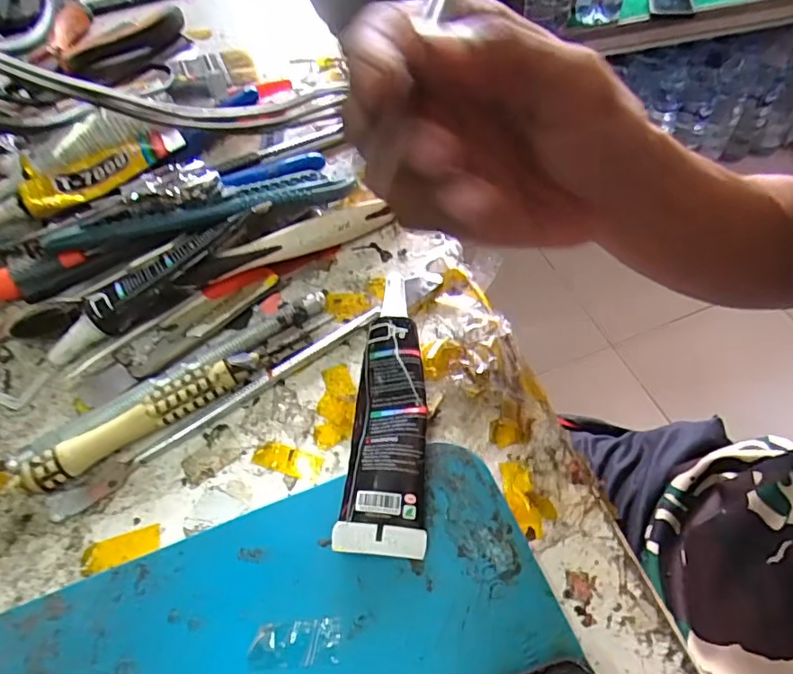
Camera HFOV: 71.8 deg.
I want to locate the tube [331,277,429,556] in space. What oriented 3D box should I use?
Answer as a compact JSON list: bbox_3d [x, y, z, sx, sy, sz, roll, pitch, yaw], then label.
[{"bbox_3d":[-0.002,0.024,0.199,0.026,0.016,0.104,1,56,5],"label":"tube"}]

